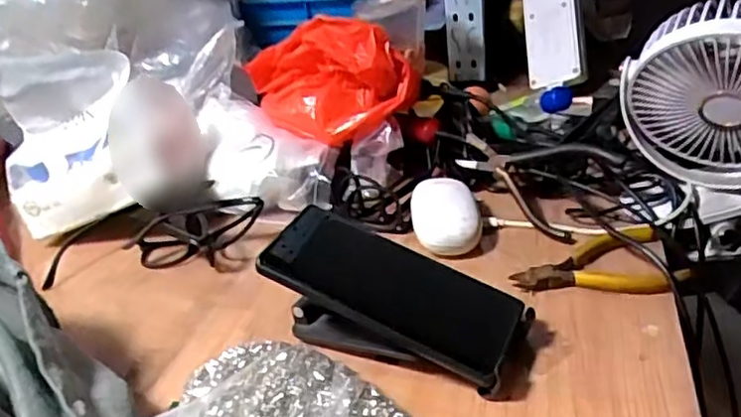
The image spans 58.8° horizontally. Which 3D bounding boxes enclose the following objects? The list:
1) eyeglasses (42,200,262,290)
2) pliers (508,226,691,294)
[{"bbox_3d":[-0.193,0.025,0.556,0.199,0.050,0.066,-3,28,7],"label":"eyeglasses"},{"bbox_3d":[0.164,0.041,0.488,0.118,0.015,0.069,-7,28,0],"label":"pliers"}]

